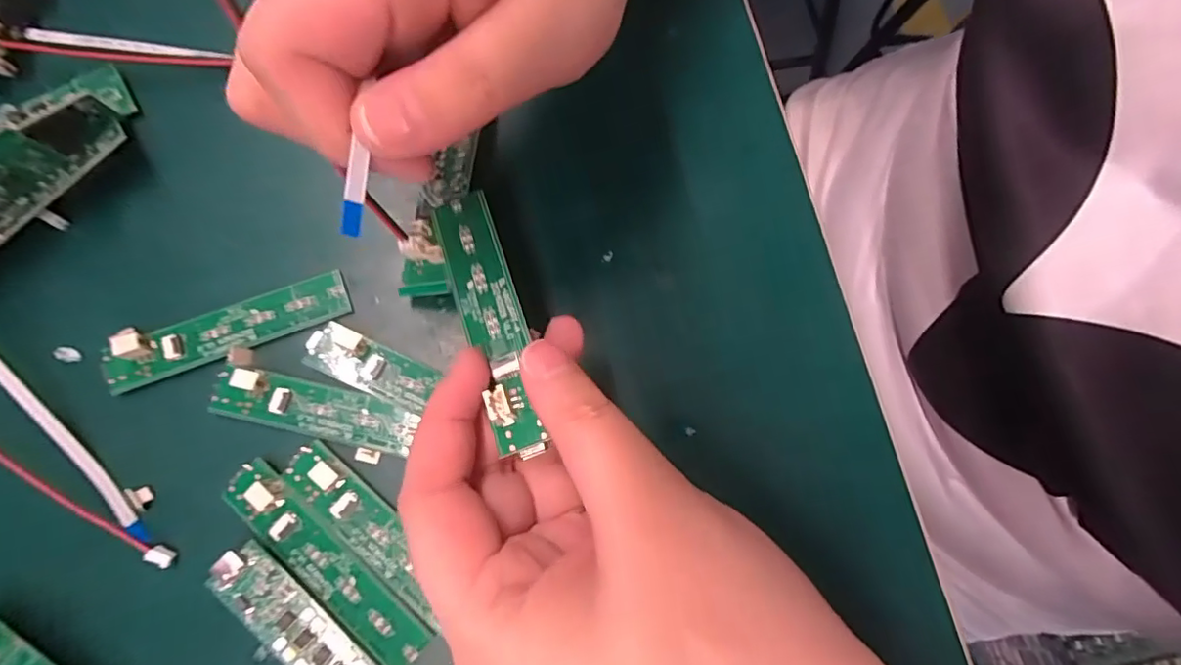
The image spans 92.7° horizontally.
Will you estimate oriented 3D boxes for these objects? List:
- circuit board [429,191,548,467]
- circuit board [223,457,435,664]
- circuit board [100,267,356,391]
[{"bbox_3d":[-0.029,-0.007,0.161,0.017,0.006,0.083,-16,66,-6],"label":"circuit board"},{"bbox_3d":[-0.086,0.074,0.179,0.083,0.008,0.017,41,78,8],"label":"circuit board"},{"bbox_3d":[-0.129,-0.002,0.198,0.083,0.012,0.018,-21,77,-7],"label":"circuit board"}]

